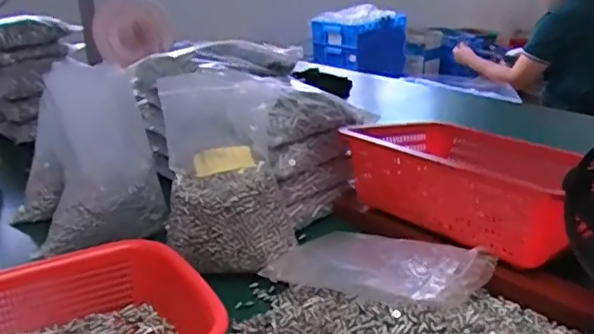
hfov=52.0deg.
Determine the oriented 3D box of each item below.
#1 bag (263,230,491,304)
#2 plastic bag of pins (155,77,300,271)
[{"bbox_3d":[0.082,0.099,0.628,0.198,0.056,0.131,13,27,34],"label":"bag"},{"bbox_3d":[-0.083,0.002,0.697,0.128,0.205,0.158,-5,22,-7],"label":"plastic bag of pins"}]

